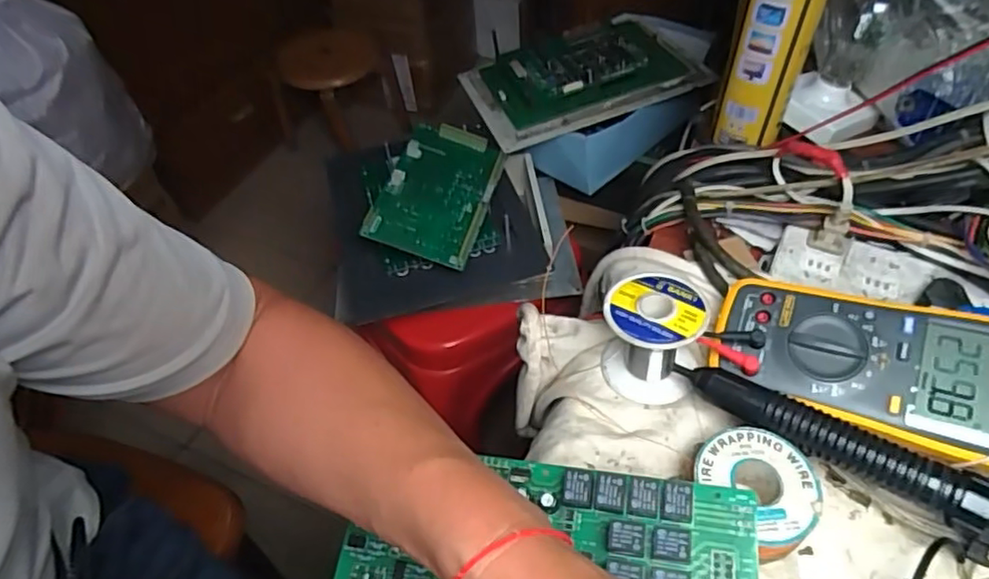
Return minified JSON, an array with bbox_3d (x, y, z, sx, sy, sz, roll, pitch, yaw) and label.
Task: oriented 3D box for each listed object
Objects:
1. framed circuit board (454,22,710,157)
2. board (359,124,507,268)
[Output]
[{"bbox_3d":[0.130,-0.314,0.857,0.331,0.042,0.205,-22,60,0],"label":"framed circuit board"},{"bbox_3d":[-0.064,-0.118,0.720,0.118,0.012,0.201,20,57,-1],"label":"board"}]

